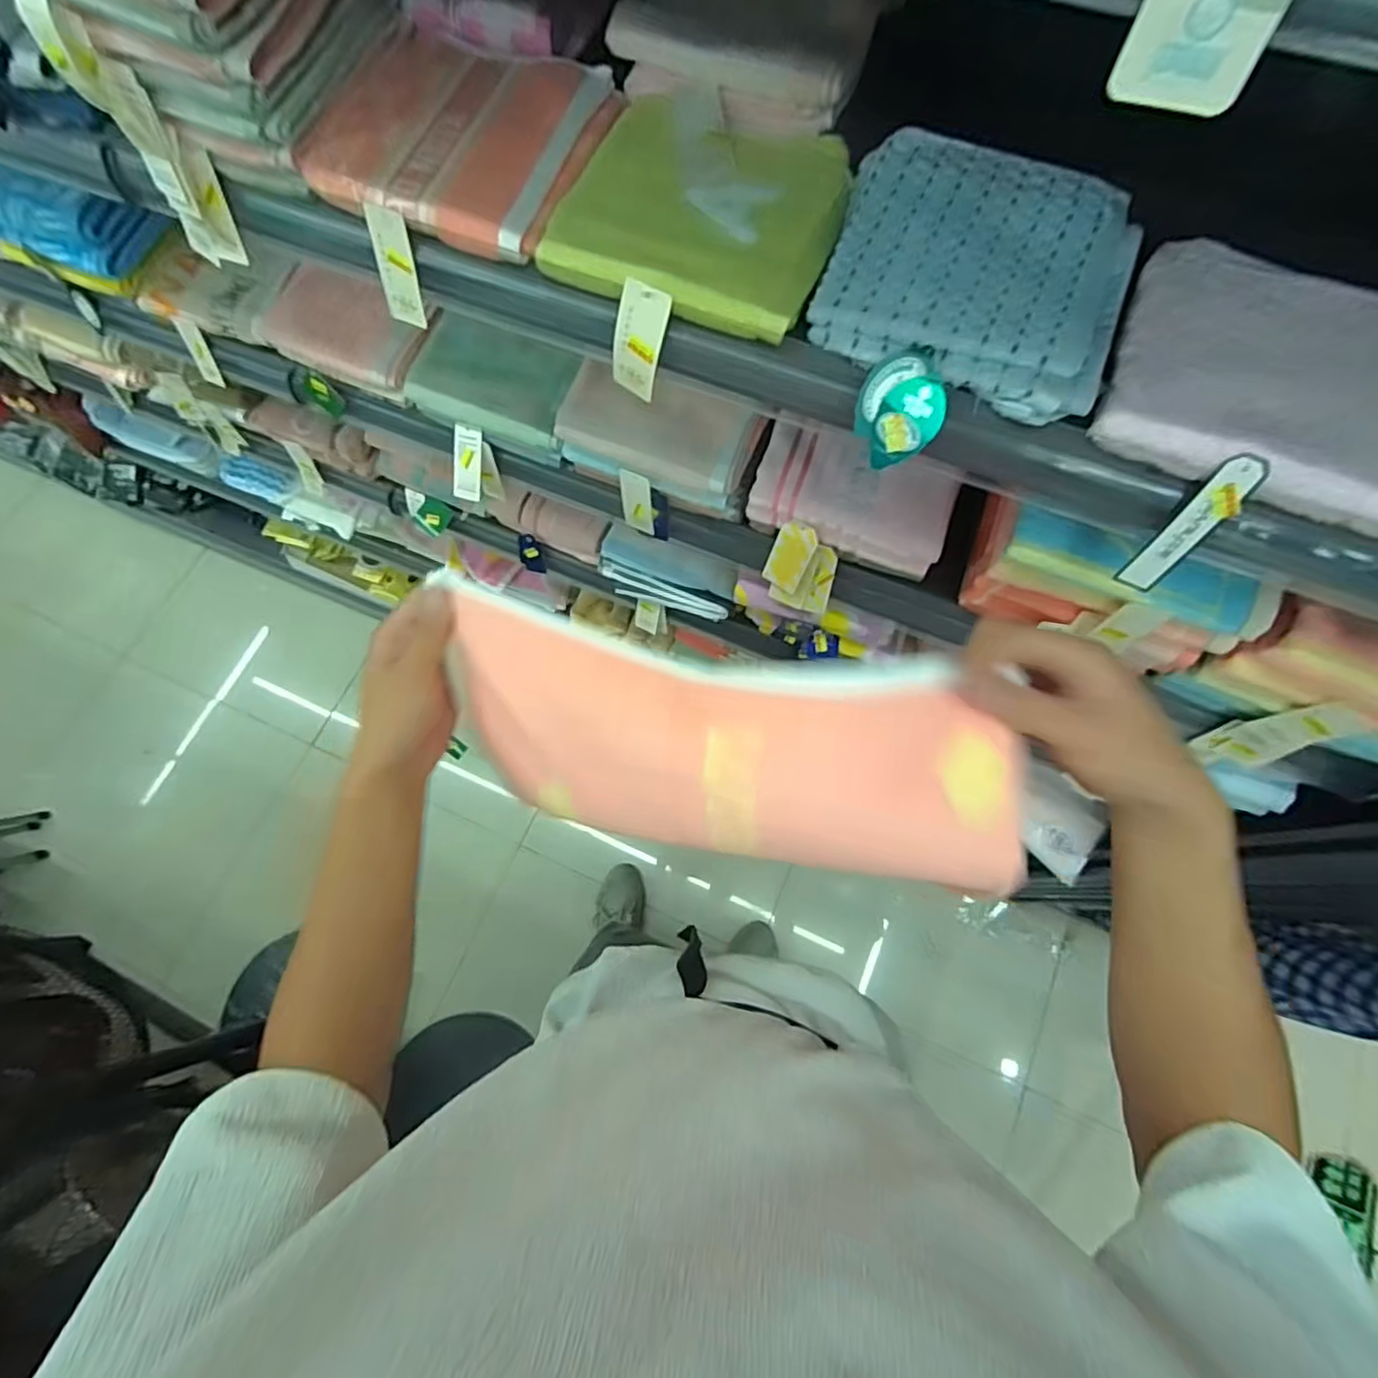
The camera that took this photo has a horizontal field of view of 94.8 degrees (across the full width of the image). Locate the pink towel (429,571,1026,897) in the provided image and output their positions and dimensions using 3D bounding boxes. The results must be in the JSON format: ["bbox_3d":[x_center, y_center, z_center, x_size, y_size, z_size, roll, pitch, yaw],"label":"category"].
[{"bbox_3d":[0.003,0.030,0.384,0.370,0.085,0.138,17,112,25],"label":"pink towel"}]

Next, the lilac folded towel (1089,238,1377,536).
[{"bbox_3d":[0.364,-0.196,0.385,0.186,0.024,0.175,20,74,8],"label":"lilac folded towel"}]

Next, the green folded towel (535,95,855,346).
[{"bbox_3d":[0.011,-0.339,0.450,0.186,0.019,0.169,23,75,9],"label":"green folded towel"}]

